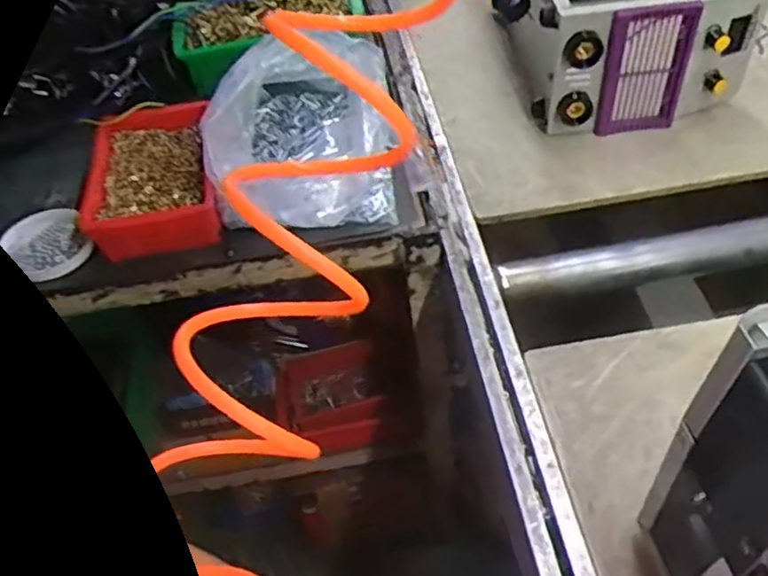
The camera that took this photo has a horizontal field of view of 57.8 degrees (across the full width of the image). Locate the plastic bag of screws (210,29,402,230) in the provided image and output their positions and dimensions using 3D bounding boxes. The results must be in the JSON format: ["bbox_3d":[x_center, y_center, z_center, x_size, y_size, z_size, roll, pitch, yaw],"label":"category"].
[{"bbox_3d":[-0.082,-0.182,0.765,0.185,0.135,0.239,0,49,5],"label":"plastic bag of screws"}]

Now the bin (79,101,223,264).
[{"bbox_3d":[-0.253,-0.115,0.756,0.130,0.056,0.189,-13,50,-6],"label":"bin"}]

